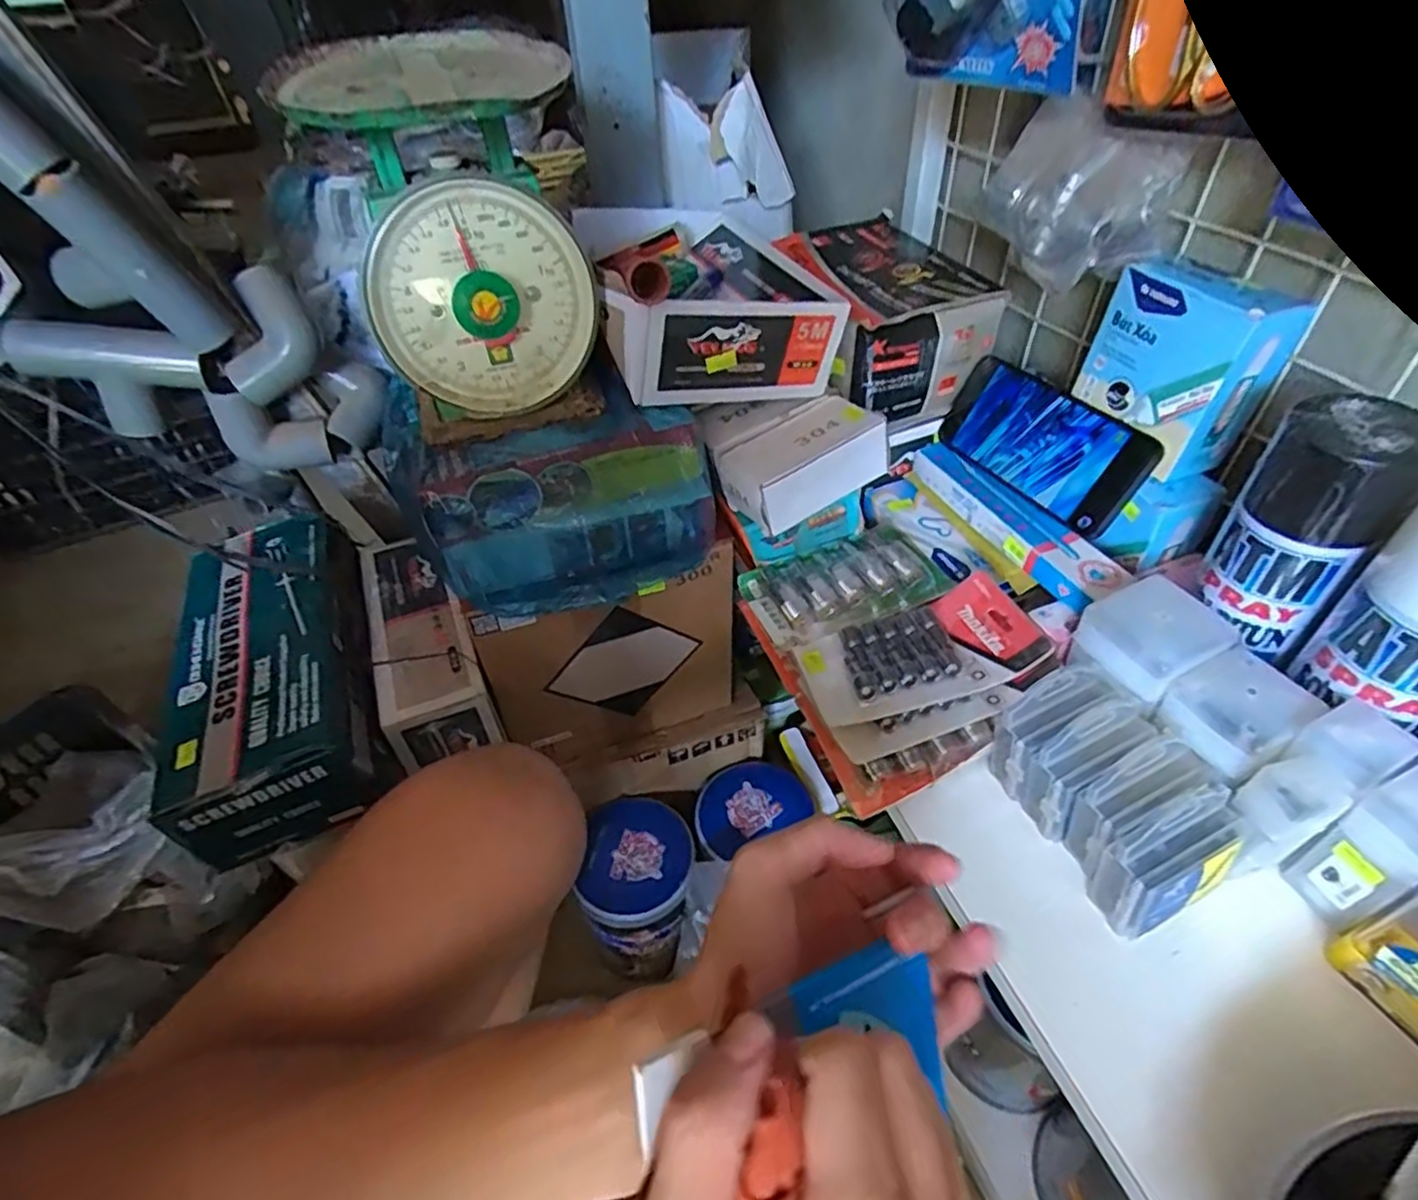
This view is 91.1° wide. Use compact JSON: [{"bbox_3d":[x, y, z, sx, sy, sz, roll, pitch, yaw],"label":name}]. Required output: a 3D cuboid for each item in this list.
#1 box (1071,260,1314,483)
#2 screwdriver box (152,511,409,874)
[{"bbox_3d":[0.304,-0.153,0.450,0.062,0.104,0.095,-18,46,-15],"label":"box"},{"bbox_3d":[-0.337,0.047,0.551,0.133,0.070,0.300,-19,46,-16],"label":"screwdriver box"}]

